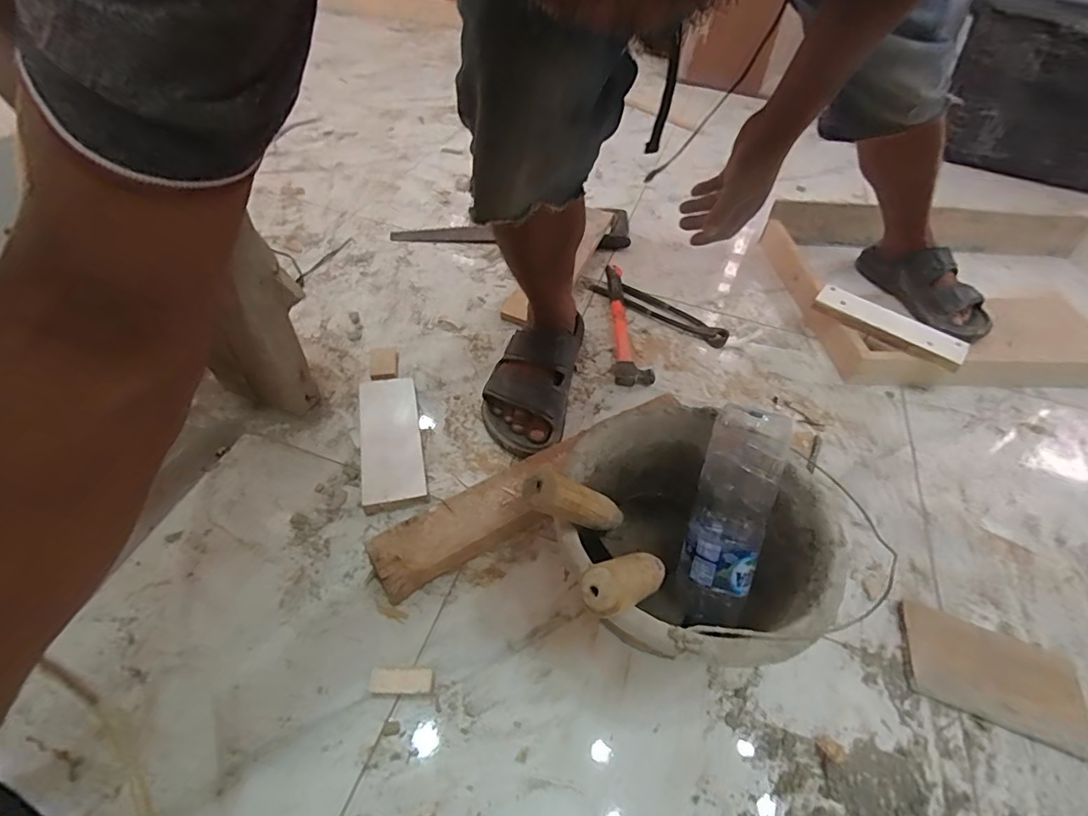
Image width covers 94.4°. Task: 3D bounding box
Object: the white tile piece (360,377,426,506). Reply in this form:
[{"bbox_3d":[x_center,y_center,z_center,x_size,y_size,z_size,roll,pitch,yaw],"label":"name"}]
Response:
[{"bbox_3d":[-0.191,0.036,0.630,0.069,0.021,0.190,-9,51,-12],"label":"white tile piece"}]

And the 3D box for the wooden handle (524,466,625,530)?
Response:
[{"bbox_3d":[0.032,0.077,0.396,0.027,0.118,0.024,-37,49,21],"label":"wooden handle"}]

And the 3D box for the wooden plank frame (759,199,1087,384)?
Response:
[{"bbox_3d":[0.765,-0.227,0.897,0.667,0.083,0.463,-1,50,-5],"label":"wooden plank frame"}]

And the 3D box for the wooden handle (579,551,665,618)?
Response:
[{"bbox_3d":[0.061,0.117,0.349,0.030,0.025,0.103,45,17,29],"label":"wooden handle"}]

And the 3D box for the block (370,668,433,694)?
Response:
[{"bbox_3d":[-0.129,0.249,0.458,0.055,0.016,0.020,2,50,-3],"label":"block"}]

